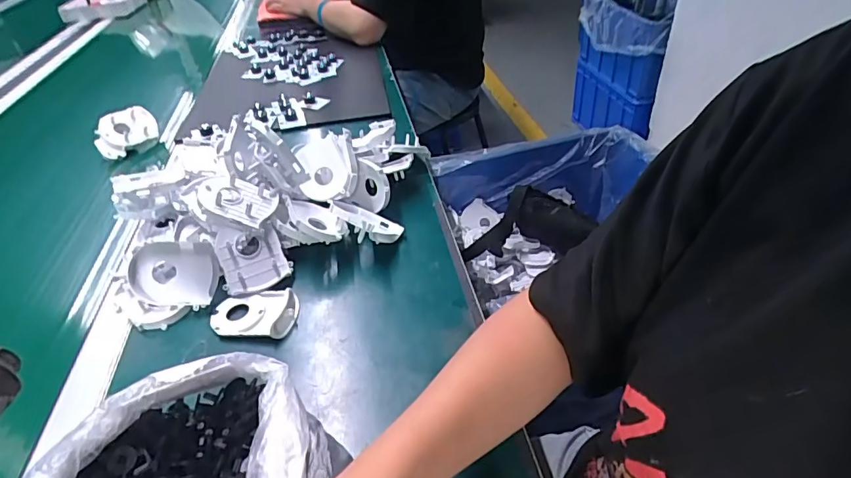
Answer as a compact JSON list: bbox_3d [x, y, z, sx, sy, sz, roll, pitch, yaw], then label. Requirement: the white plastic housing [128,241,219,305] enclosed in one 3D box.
[{"bbox_3d":[-0.260,0.037,0.518,0.082,0.063,0.028,-4,-2,-16],"label":"white plastic housing"}]

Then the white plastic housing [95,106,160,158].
[{"bbox_3d":[-0.490,-0.174,0.810,0.095,0.063,0.037,-42,18,-34],"label":"white plastic housing"}]

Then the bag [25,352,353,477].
[{"bbox_3d":[-0.166,0.165,0.350,0.147,0.064,0.185,29,49,34],"label":"bag"}]

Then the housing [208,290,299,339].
[{"bbox_3d":[-0.173,0.075,0.504,0.086,0.017,0.056,-1,39,3],"label":"housing"}]

